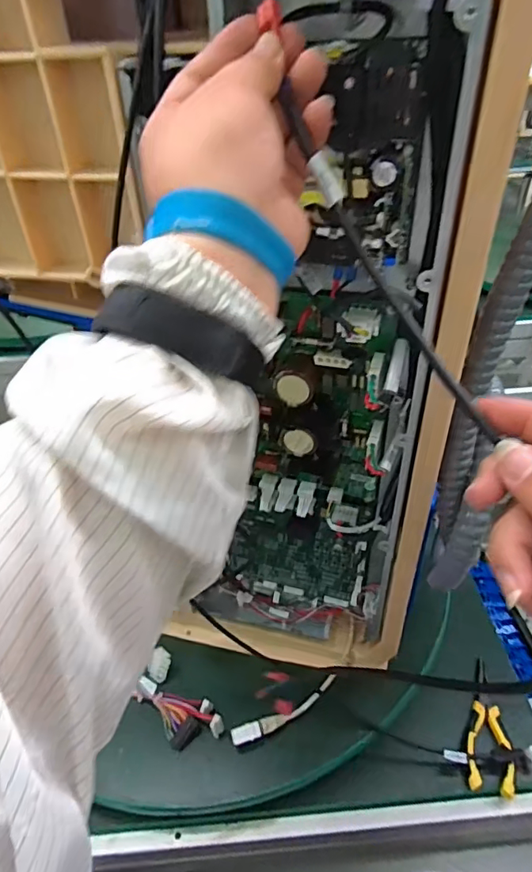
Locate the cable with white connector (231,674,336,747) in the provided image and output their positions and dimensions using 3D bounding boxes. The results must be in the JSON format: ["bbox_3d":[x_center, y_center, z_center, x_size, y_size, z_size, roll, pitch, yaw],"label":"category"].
[{"bbox_3d":[0.025,0.315,0.594,0.137,0.019,0.022,-21,42,-20],"label":"cable with white connector"}]

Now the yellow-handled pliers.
[{"bbox_3d":[0.266,0.346,0.629,0.050,0.023,0.155,5,40,10],"label":"yellow-handled pliers"}]

